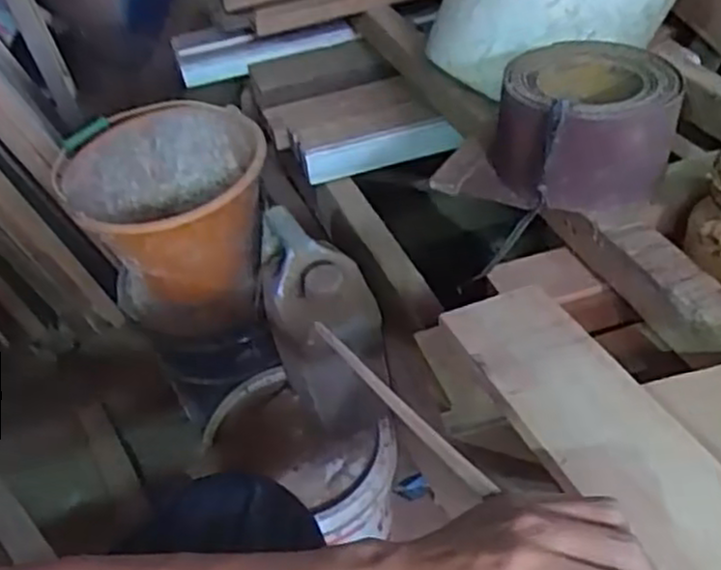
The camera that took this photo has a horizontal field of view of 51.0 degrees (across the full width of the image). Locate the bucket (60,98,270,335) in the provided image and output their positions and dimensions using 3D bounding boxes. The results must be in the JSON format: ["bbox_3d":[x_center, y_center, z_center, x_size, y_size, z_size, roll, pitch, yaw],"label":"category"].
[{"bbox_3d":[-0.279,-0.101,1.170,0.287,0.240,0.305,-5,39,4],"label":"bucket"}]

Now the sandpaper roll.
[{"bbox_3d":[0.238,-0.161,0.807,0.166,0.134,0.172,-13,39,-6],"label":"sandpaper roll"}]

